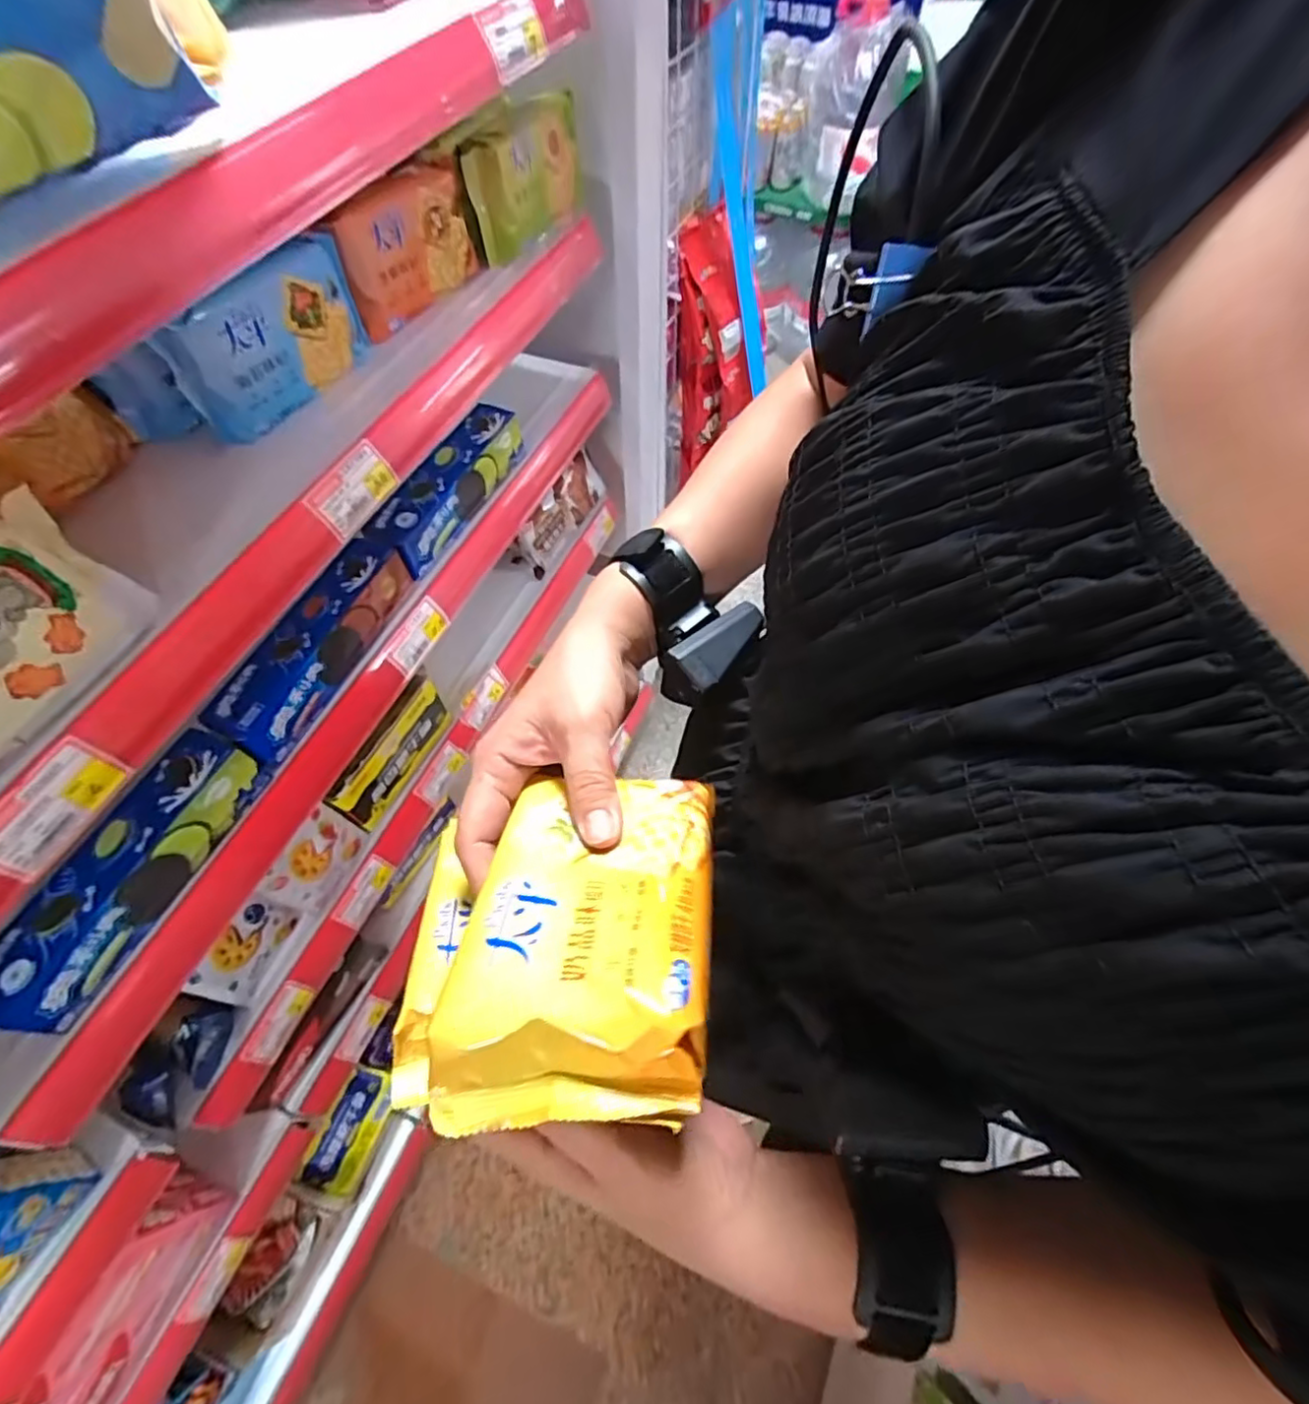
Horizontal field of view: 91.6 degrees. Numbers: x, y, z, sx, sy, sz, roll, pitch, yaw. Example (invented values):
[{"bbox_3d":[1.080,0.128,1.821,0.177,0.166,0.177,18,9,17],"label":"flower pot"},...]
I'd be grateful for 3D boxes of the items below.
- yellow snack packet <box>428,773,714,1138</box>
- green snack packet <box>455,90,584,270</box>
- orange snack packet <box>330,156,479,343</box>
[{"bbox_3d":[-0.025,0.086,0.253,0.095,0.030,0.134,-2,34,2],"label":"yellow snack packet"},{"bbox_3d":[-0.122,-0.487,0.587,0.042,0.085,0.138,23,62,12],"label":"green snack packet"},{"bbox_3d":[-0.202,-0.376,0.525,0.020,0.089,0.133,26,63,14],"label":"orange snack packet"}]

